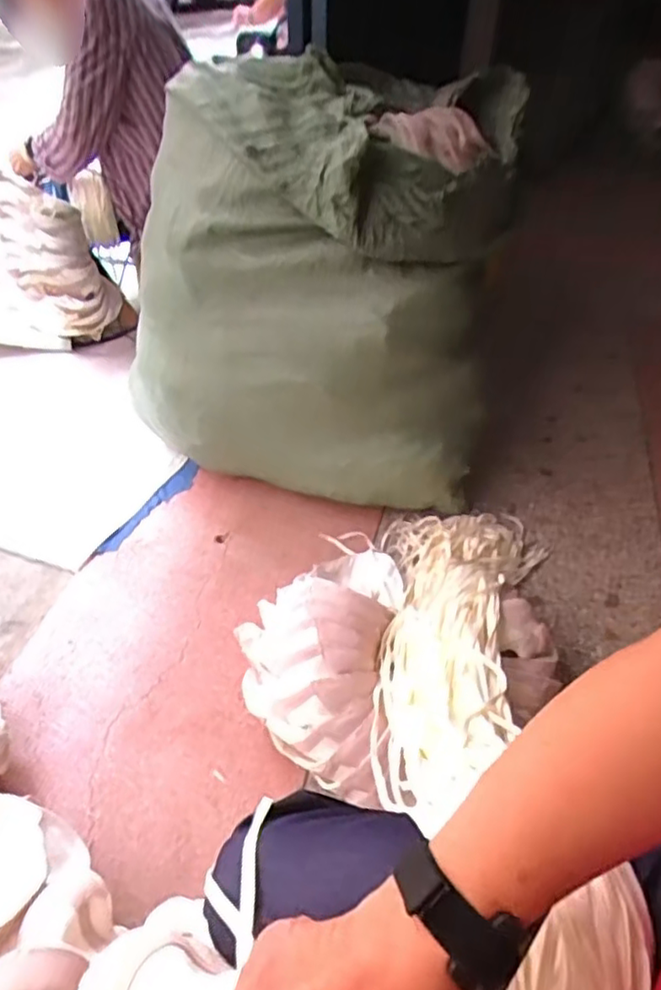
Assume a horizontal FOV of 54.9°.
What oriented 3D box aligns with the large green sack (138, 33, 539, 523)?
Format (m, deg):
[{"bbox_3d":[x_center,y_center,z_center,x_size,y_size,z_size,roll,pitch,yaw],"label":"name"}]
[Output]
[{"bbox_3d":[-0.041,-0.335,1.100,0.584,0.602,0.293,11,45,10],"label":"large green sack"}]

